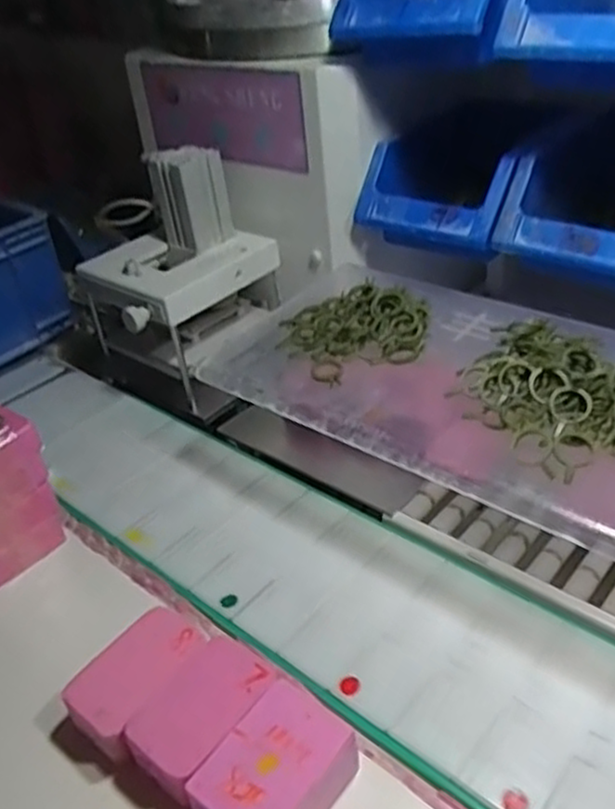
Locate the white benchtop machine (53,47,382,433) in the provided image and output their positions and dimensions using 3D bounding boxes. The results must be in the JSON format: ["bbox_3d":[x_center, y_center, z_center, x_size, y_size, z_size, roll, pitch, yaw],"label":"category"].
[{"bbox_3d":[-0.097,-0.149,0.630,0.251,0.247,0.183,21,42,35],"label":"white benchtop machine"}]

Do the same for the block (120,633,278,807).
[{"bbox_3d":[-0.051,0.156,0.362,0.045,0.026,0.071,21,42,34],"label":"block"}]

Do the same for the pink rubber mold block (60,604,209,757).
[{"bbox_3d":[-0.090,0.146,0.386,0.048,0.027,0.073,16,40,30],"label":"pink rubber mold block"}]

